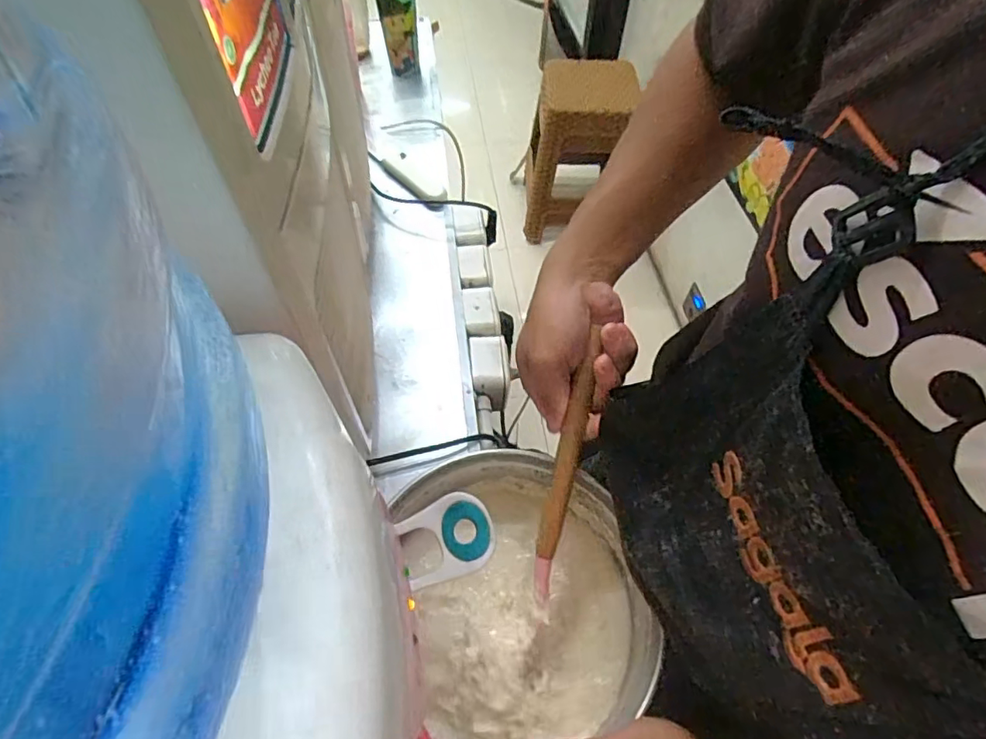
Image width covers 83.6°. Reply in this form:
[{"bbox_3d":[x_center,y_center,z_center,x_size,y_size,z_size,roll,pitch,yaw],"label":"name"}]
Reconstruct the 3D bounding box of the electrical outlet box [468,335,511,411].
[{"bbox_3d":[-0.004,0.000,0.719,0.049,0.049,0.095,-5,57,-5],"label":"electrical outlet box"}]

